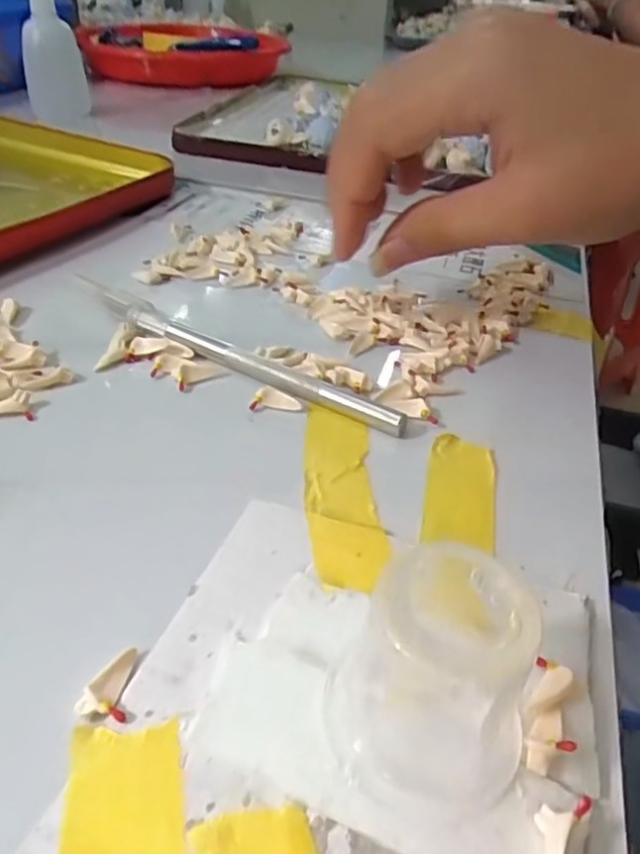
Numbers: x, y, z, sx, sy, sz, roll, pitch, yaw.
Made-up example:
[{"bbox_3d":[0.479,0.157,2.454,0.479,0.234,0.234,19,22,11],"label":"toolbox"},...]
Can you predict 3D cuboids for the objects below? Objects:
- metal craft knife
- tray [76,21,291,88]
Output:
[{"bbox_3d":[-0.033,-0.028,0.229,0.141,0.009,0.011,24,42,24],"label":"metal craft knife"},{"bbox_3d":[-0.138,-0.393,0.664,0.200,0.036,0.193,4,38,-1],"label":"tray"}]

